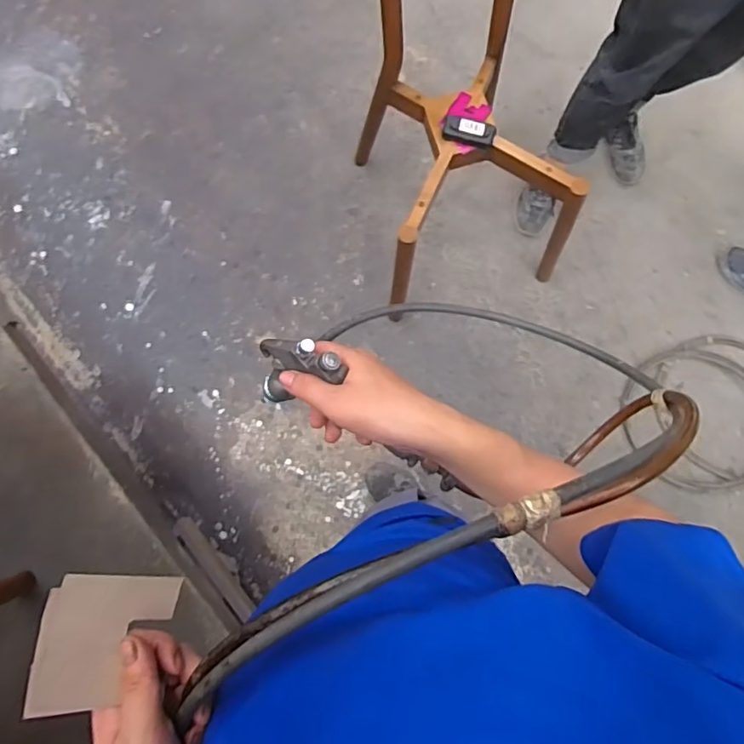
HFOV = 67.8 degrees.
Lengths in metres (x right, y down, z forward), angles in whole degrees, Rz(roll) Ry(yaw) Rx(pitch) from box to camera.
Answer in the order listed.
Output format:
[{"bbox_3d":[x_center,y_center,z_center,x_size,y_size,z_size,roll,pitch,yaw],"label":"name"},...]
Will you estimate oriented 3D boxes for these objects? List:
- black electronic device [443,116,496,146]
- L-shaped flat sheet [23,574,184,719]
[{"bbox_3d":[0.204,-0.504,1.155,0.107,0.047,0.032,16,81,4],"label":"black electronic device"},{"bbox_3d":[-0.176,0.180,0.372,0.004,0.090,0.079,-12,65,37],"label":"L-shaped flat sheet"}]

